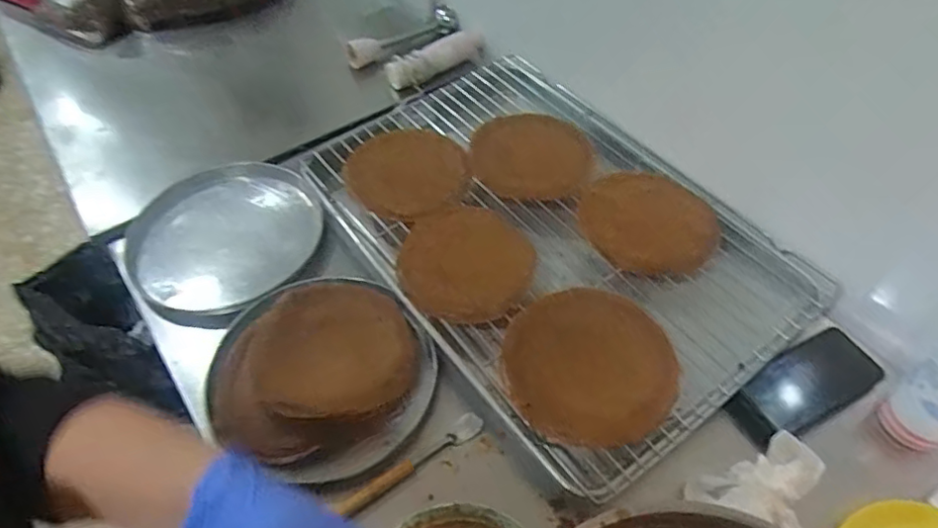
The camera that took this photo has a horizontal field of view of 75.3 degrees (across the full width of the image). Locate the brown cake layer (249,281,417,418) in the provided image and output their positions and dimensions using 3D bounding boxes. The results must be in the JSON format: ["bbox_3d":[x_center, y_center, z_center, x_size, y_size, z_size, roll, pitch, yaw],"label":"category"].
[{"bbox_3d":[-0.153,0.093,0.686,0.172,0.019,0.172,-9,53,-5],"label":"brown cake layer"}]

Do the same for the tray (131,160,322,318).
[{"bbox_3d":[-0.331,-0.043,0.820,0.262,0.041,0.238,38,62,26],"label":"tray"}]

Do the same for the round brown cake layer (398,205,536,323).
[{"bbox_3d":[-0.006,-0.005,0.748,0.154,0.021,0.159,-1,52,1],"label":"round brown cake layer"}]

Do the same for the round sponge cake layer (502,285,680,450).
[{"bbox_3d":[0.124,0.103,0.645,0.166,0.018,0.174,-9,53,12],"label":"round sponge cake layer"}]

